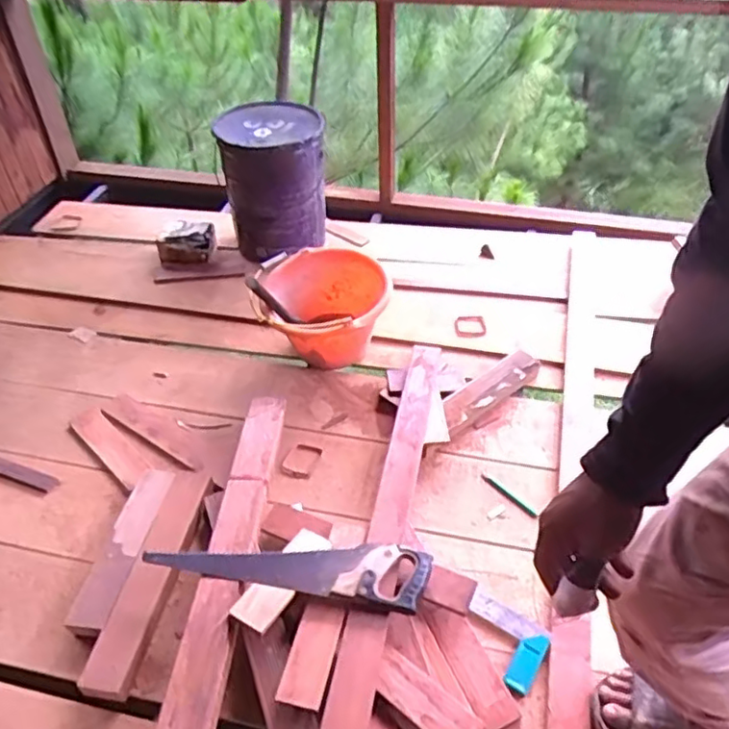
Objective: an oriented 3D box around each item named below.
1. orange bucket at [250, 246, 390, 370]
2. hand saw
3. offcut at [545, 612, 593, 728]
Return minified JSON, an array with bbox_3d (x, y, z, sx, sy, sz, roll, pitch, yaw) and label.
[{"bbox_3d":[-0.100,-0.117,1.492,0.293,0.228,0.327,-2,44,-2],"label":"orange bucket"},{"bbox_3d":[-0.123,0.330,1.055,0.456,0.029,0.103,5,44,7],"label":"hand saw"},{"bbox_3d":[0.314,0.541,0.959,0.066,0.012,0.311,10,45,10],"label":"offcut"}]

